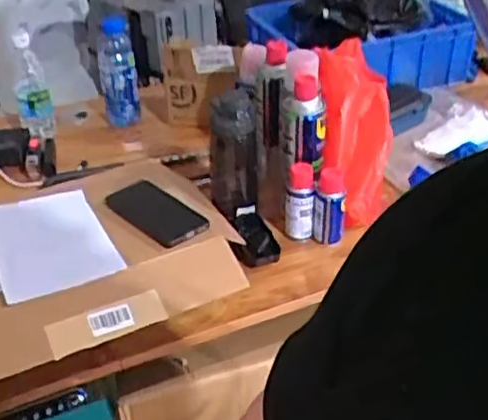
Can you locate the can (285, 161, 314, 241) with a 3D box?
[{"bbox_3d":[0.083,-0.008,1.000,0.042,0.120,0.037,0,36,4],"label":"can"}]

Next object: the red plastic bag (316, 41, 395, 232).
[{"bbox_3d":[0.173,-0.129,1.028,0.118,0.290,0.085,-5,-6,-3],"label":"red plastic bag"}]

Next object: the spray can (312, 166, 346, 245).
[{"bbox_3d":[0.127,-0.005,0.991,0.039,0.107,0.041,14,39,21],"label":"spray can"}]

